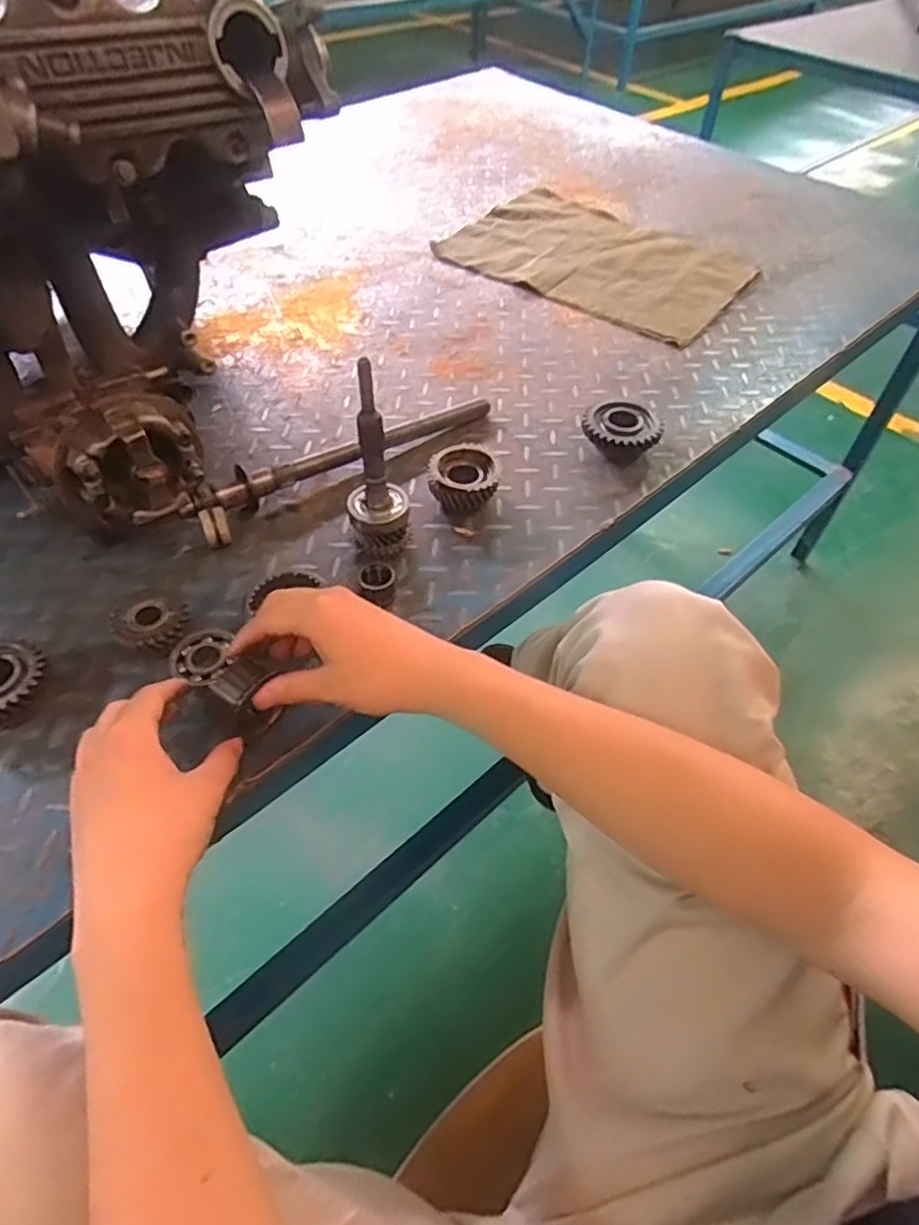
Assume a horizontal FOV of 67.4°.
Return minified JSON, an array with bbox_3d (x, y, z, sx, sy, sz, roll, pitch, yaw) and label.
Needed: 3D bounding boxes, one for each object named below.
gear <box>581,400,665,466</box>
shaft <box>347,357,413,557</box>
[{"bbox_3d":[0.165,-0.184,0.709,0.080,0.033,0.080,14,51,8],"label":"gear"},{"bbox_3d":[-0.067,-0.116,0.557,0.052,0.166,0.047,-5,51,-8],"label":"shaft"}]

